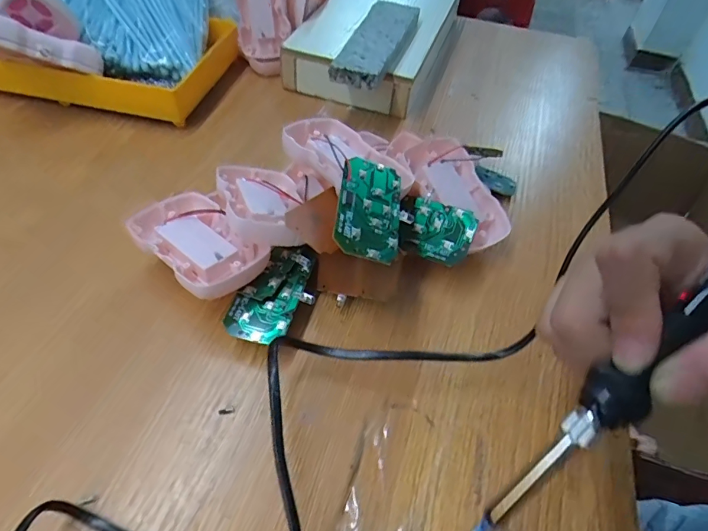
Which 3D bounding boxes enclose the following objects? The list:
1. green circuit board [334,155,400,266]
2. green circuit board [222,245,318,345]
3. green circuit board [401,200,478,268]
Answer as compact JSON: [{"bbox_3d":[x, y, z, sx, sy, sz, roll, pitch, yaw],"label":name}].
[{"bbox_3d":[0.009,-0.034,0.267,0.036,0.004,0.071,13,57,-13],"label":"green circuit board"},{"bbox_3d":[-0.047,0.016,0.278,0.038,0.005,0.071,27,58,9],"label":"green circuit board"},{"bbox_3d":[0.056,-0.023,0.301,0.045,0.037,0.004,23,6,25],"label":"green circuit board"}]

